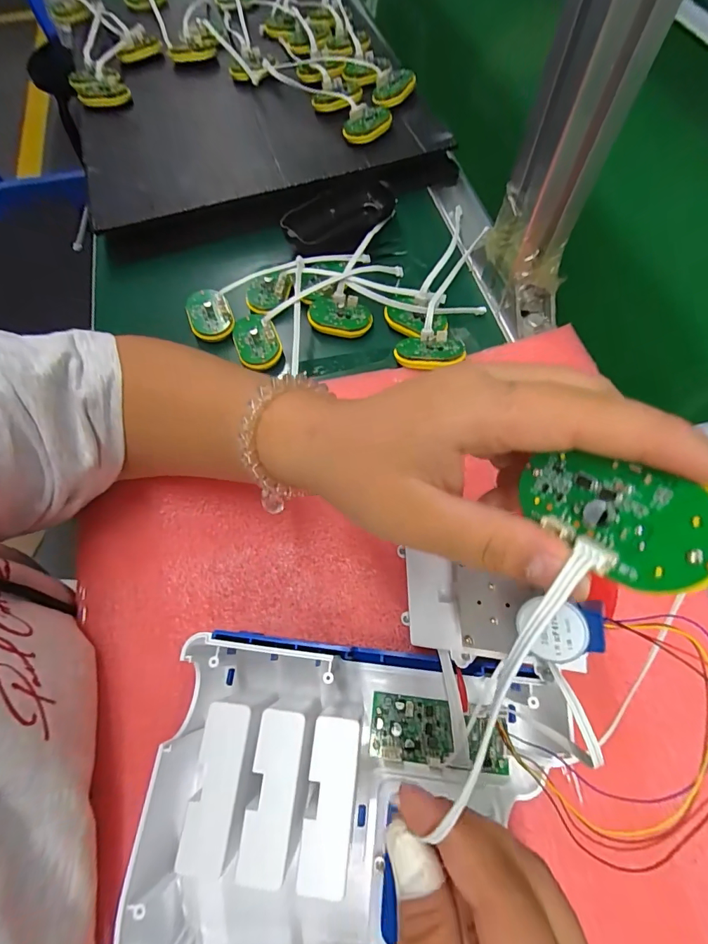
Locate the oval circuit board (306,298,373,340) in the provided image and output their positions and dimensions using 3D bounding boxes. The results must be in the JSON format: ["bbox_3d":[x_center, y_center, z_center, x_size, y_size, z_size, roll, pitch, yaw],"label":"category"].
[{"bbox_3d":[-0.012,-0.131,0.353,0.053,0.014,0.030,15,66,9],"label":"oval circuit board"}]

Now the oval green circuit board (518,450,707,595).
[{"bbox_3d":[0.070,0.013,0.116,0.052,0.009,0.030,27,111,41],"label":"oval green circuit board"}]

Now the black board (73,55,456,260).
[{"bbox_3d":[-0.117,-0.388,0.457,0.366,0.032,0.305,-14,65,-4],"label":"black board"}]

